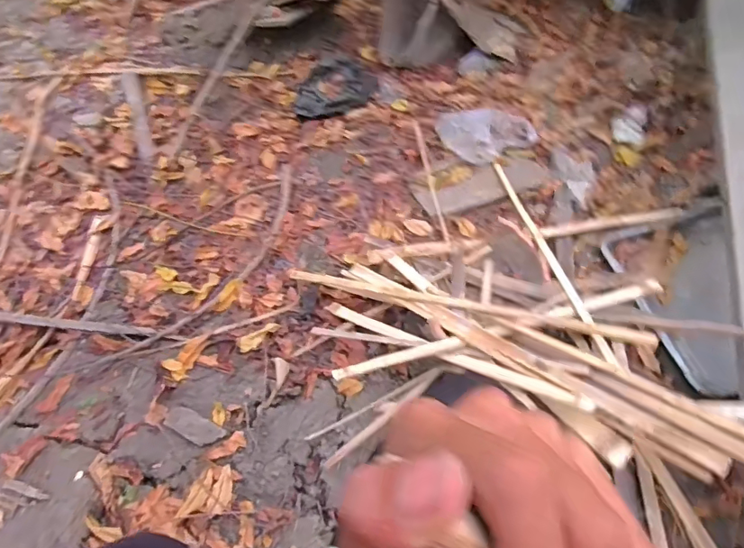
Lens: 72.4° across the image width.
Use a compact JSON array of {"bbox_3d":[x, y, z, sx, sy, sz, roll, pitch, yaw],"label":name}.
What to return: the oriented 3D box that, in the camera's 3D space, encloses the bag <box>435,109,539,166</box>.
[{"bbox_3d":[0.287,-0.389,1.348,0.196,0.071,0.230,-21,50,-13],"label":"bag"}]

